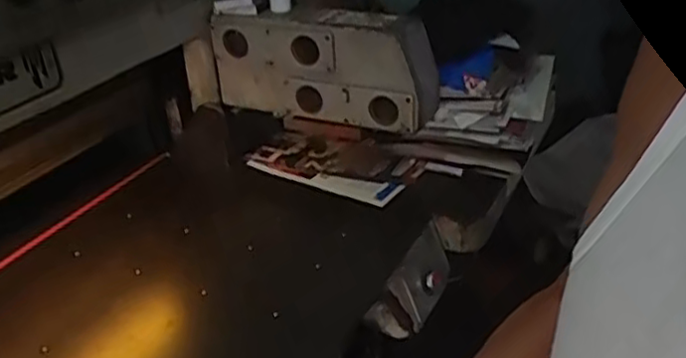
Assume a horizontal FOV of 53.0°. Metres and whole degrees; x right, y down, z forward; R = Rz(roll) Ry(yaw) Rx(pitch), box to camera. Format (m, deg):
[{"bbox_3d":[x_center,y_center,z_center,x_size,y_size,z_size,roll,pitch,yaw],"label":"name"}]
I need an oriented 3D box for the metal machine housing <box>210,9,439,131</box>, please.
[{"bbox_3d":[-0.037,-0.188,1.145,0.366,0.175,0.110,7,31,19],"label":"metal machine housing"}]

